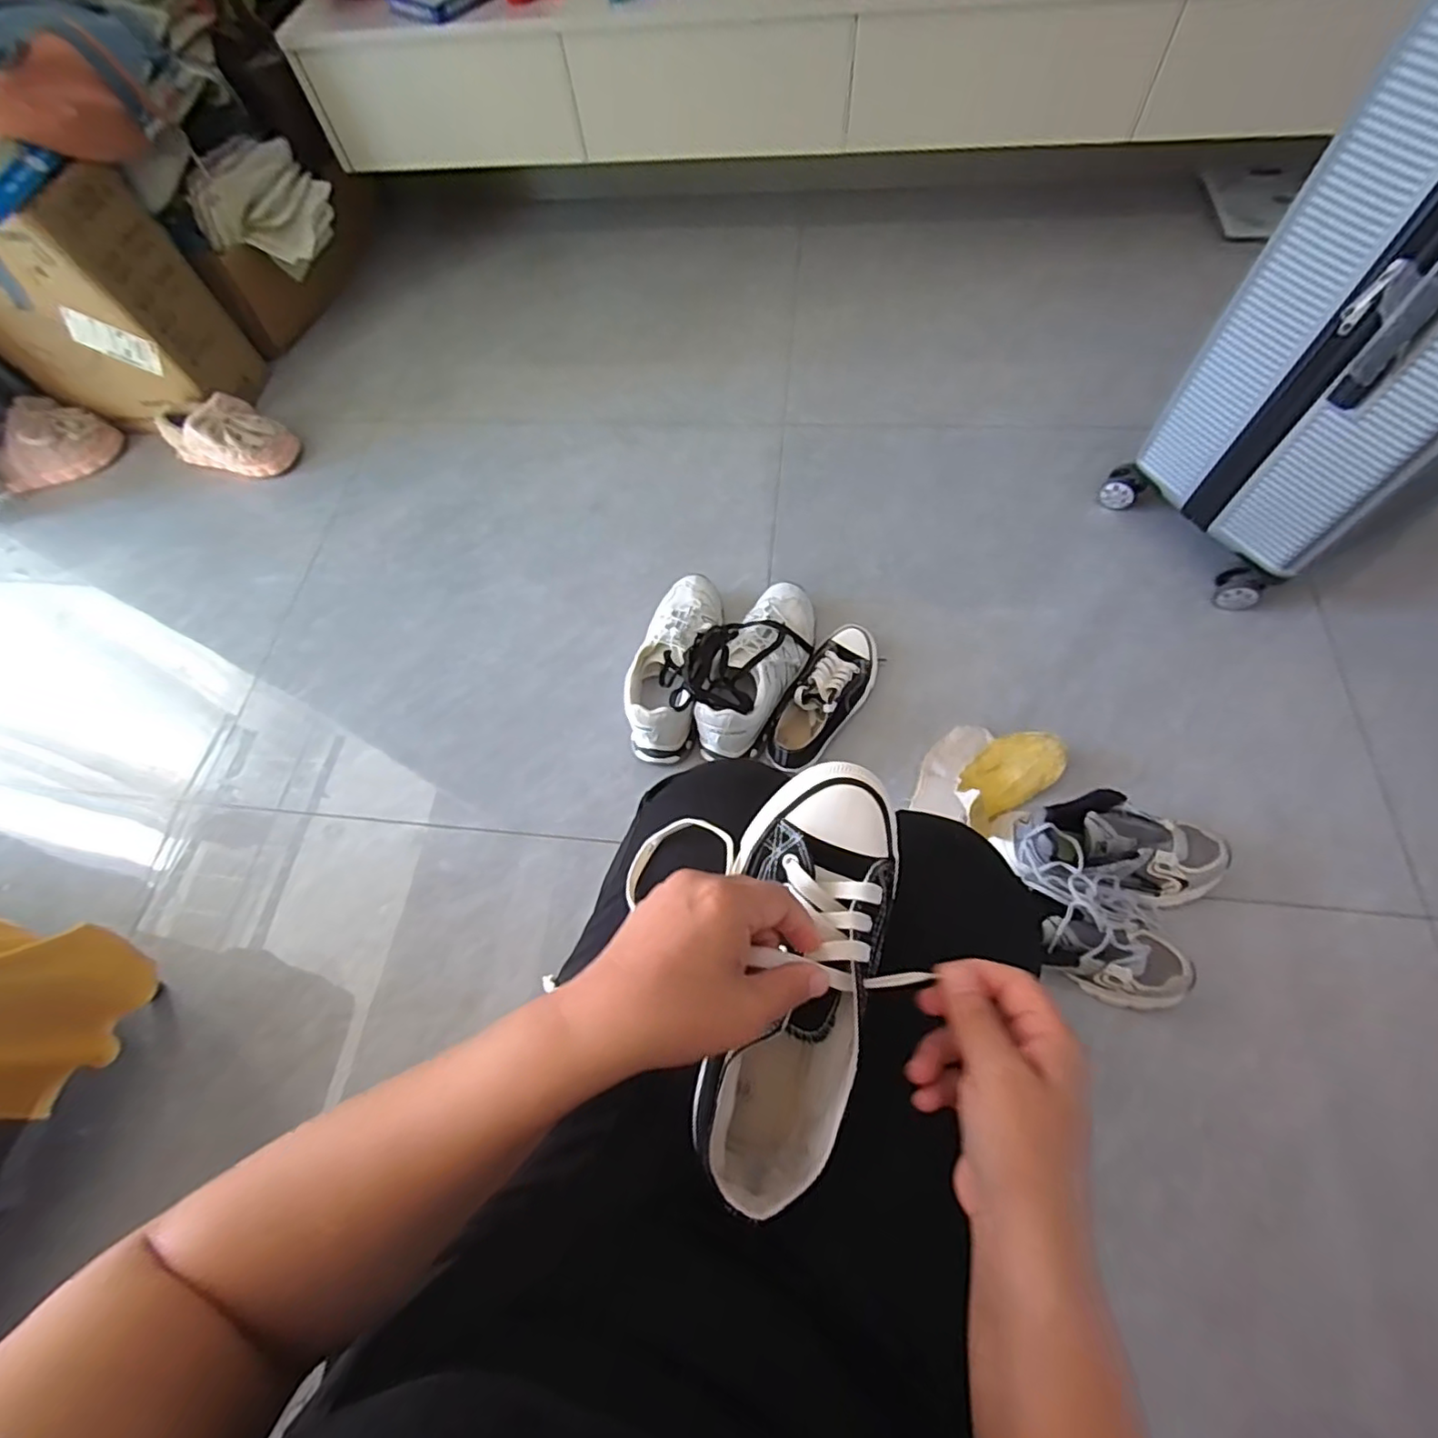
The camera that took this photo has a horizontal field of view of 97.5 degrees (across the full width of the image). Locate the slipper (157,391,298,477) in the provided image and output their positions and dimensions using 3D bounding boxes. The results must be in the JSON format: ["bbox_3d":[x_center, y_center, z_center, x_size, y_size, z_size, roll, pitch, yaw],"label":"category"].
[{"bbox_3d":[-0.904,-0.521,1.133,0.258,0.088,0.106,15,66,11],"label":"slipper"}]

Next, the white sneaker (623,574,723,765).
[{"bbox_3d":[-0.062,-0.085,0.866,0.092,0.109,0.270,8,66,9],"label":"white sneaker"}]

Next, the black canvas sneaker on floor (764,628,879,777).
[{"bbox_3d":[0.149,-0.037,0.861,0.093,0.073,0.224,25,68,15],"label":"black canvas sneaker on floor"}]

